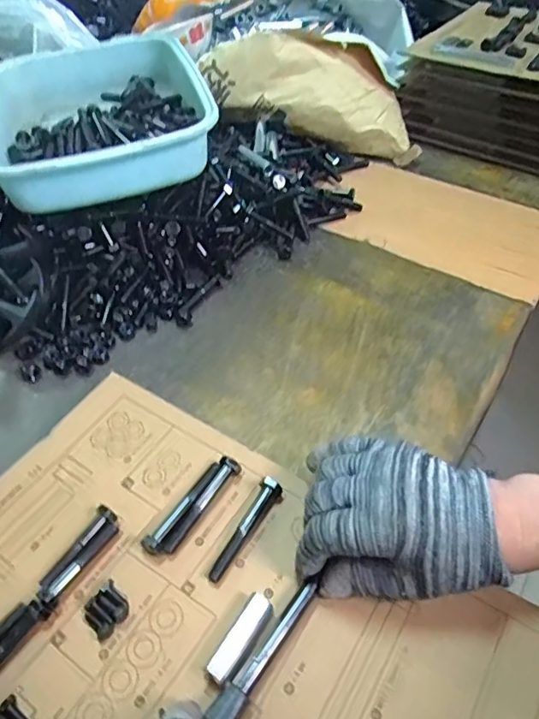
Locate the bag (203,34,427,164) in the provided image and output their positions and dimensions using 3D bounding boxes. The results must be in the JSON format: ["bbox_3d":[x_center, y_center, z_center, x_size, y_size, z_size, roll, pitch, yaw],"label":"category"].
[{"bbox_3d":[0.060,-0.362,0.726,0.308,0.118,0.085,16,47,-7],"label":"bag"}]

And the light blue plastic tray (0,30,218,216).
[{"bbox_3d":[-0.191,-0.271,0.595,0.222,0.084,0.306,-12,49,-10],"label":"light blue plastic tray"}]

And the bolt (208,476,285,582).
[{"bbox_3d":[-0.017,0.114,0.359,0.015,0.014,0.074,27,64,21],"label":"bolt"}]

